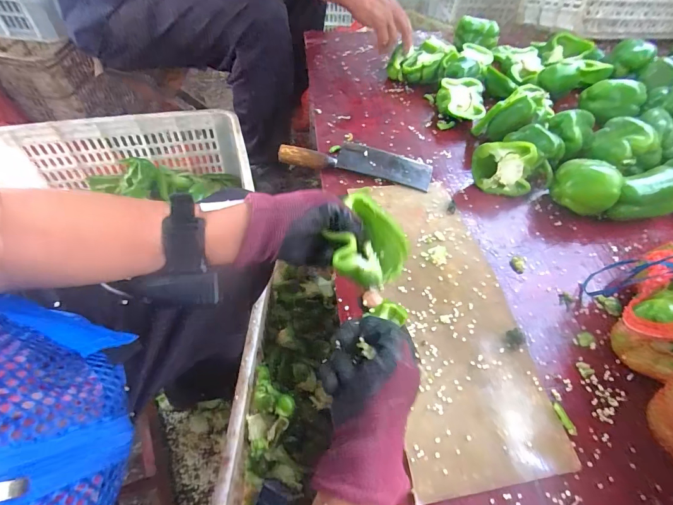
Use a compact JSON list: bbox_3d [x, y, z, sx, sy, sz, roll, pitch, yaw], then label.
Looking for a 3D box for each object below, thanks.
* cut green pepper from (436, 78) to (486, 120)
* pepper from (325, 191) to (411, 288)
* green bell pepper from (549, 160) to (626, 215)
[{"bbox_3d":[0.244,-0.299,0.700,0.090,0.049,0.075,-6,55,-8],"label":"cut green pepper"},{"bbox_3d":[0.037,-0.011,0.382,0.079,0.044,0.084,21,56,11],"label":"pepper"},{"bbox_3d":[0.392,-0.108,0.563,0.086,0.068,0.063,20,56,10],"label":"green bell pepper"}]

